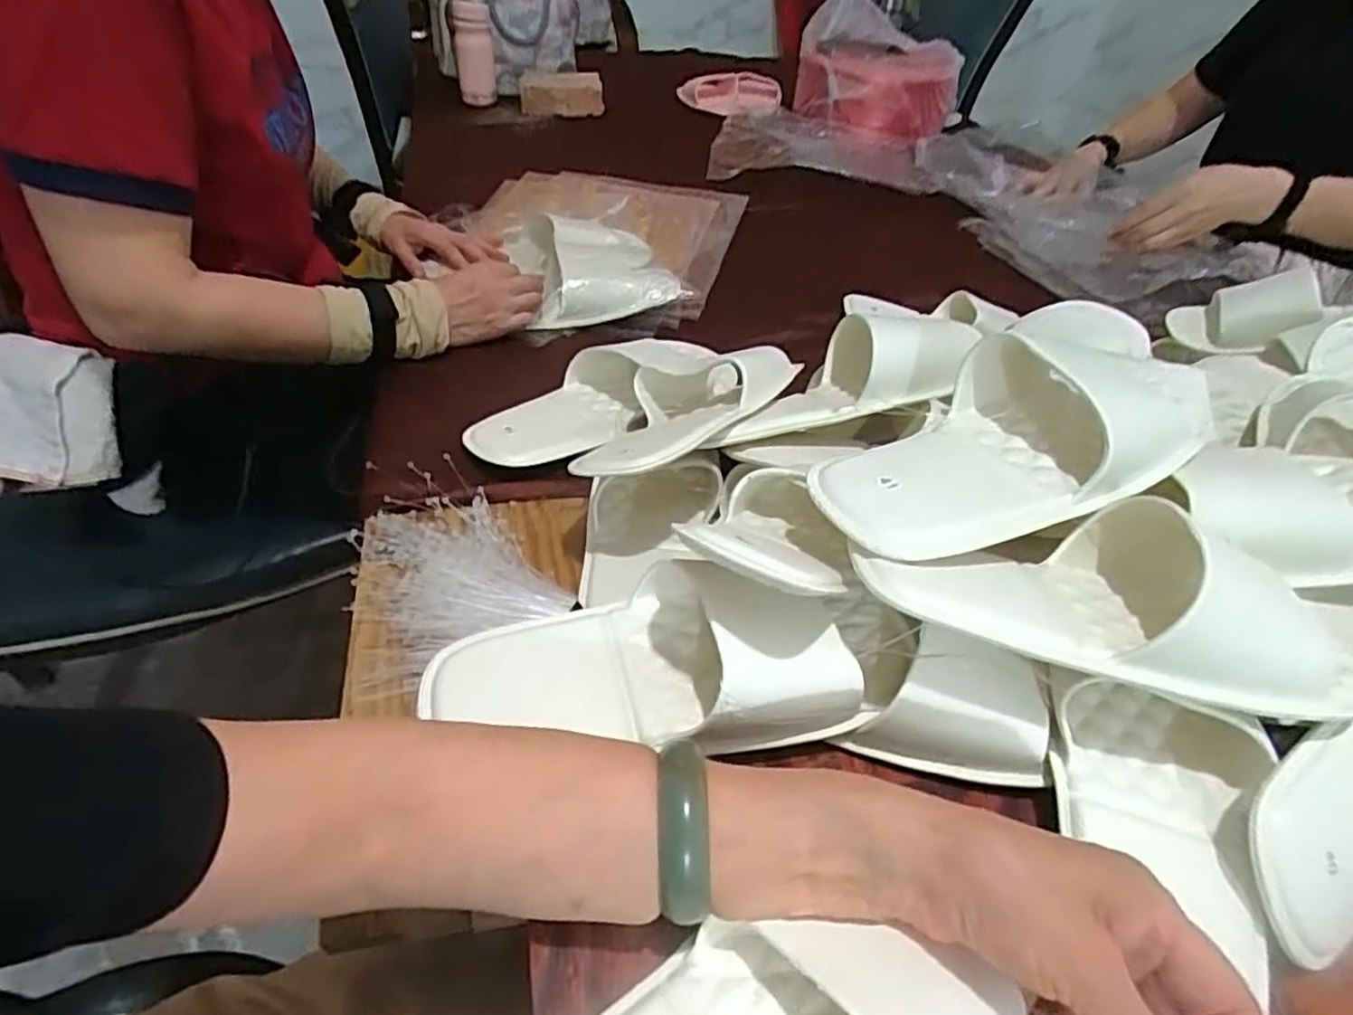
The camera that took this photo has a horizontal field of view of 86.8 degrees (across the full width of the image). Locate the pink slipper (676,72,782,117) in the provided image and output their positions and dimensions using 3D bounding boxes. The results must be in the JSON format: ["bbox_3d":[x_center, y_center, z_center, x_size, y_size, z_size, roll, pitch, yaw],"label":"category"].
[{"bbox_3d":[0.127,-0.876,1.523,0.260,0.086,0.073,-20,48,-25],"label":"pink slipper"}]

